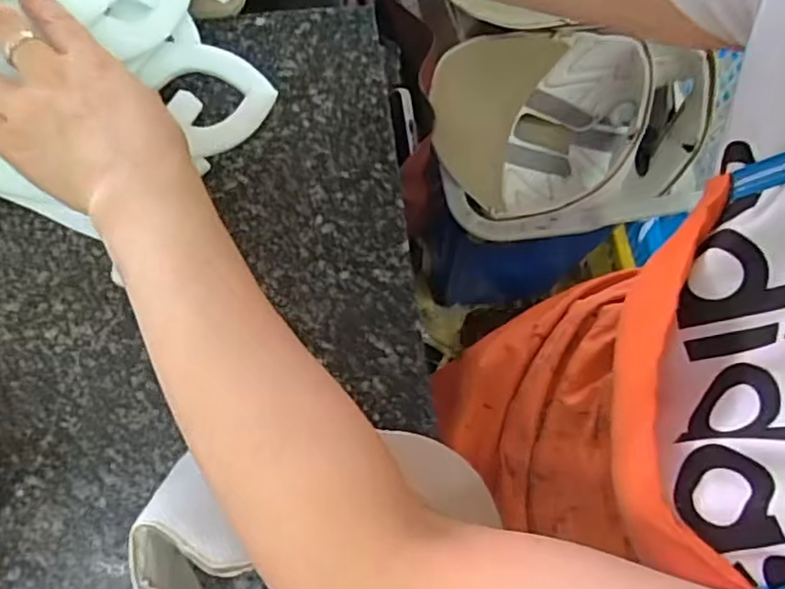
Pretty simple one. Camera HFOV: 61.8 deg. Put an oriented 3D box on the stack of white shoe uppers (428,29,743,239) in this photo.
[{"bbox_3d":[0.173,-0.146,0.632,0.242,0.118,0.167,-6,74,-3],"label":"stack of white shoe uppers"}]

